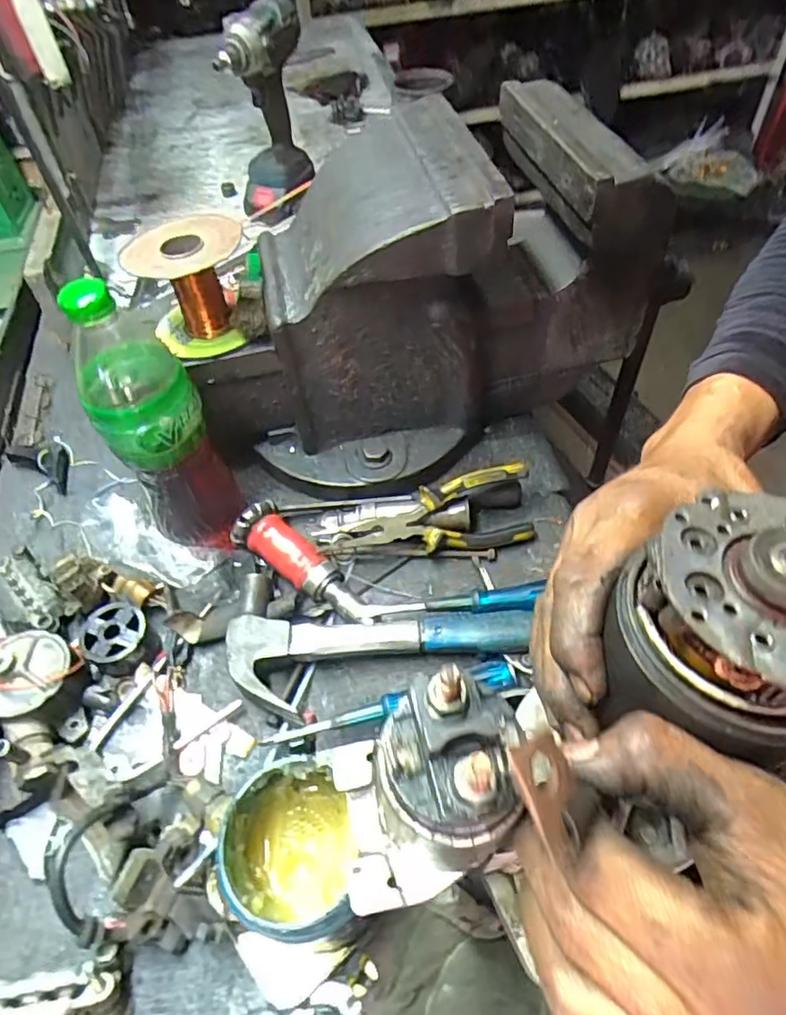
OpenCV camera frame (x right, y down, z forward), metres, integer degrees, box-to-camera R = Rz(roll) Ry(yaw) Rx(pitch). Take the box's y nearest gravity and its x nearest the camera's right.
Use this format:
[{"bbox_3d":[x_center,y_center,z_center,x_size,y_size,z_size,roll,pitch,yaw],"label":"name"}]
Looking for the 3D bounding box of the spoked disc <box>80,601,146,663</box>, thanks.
[{"bbox_3d":[-0.229,0.107,0.495,0.052,0.031,0.051,29,59,24],"label":"spoked disc"}]

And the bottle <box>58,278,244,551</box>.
[{"bbox_3d":[-0.183,-0.059,0.471,0.074,0.251,0.075,-23,54,-13],"label":"bottle"}]

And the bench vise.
[{"bbox_3d":[0.037,-0.194,0.549,0.455,0.248,0.192,-16,53,-8],"label":"bench vise"}]

